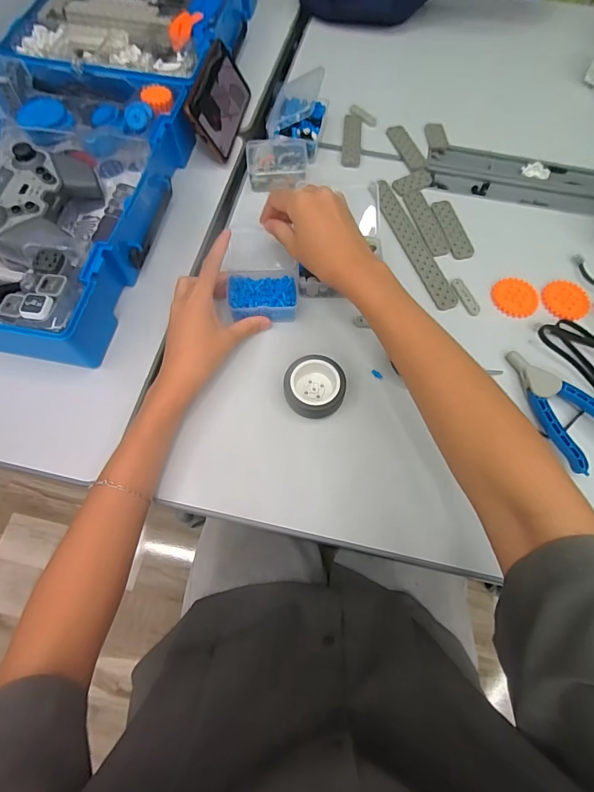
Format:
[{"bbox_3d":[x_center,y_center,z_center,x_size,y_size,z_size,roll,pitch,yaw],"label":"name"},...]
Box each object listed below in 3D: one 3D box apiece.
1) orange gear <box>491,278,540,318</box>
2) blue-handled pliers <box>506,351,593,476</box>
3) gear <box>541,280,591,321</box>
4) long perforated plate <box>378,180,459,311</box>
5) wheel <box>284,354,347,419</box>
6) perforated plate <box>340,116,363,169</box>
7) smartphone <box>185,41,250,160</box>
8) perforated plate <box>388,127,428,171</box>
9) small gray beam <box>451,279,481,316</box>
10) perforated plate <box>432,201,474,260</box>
[{"bbox_3d":[0.247,-0.112,0.448,0.051,0.004,0.049,0,67,-1],"label":"orange gear"},{"bbox_3d":[0.255,0.008,0.393,0.067,0.022,0.128,-29,71,-13],"label":"blue-handled pliers"},{"bbox_3d":[0.303,-0.109,0.447,0.048,0.004,0.051,0,67,-1],"label":"gear"},{"bbox_3d":[0.137,-0.185,0.476,0.027,0.004,0.192,-19,69,-9],"label":"long perforated plate"},{"bbox_3d":[0.017,-0.007,0.393,0.058,0.024,0.061,0,67,-1],"label":"wheel"},{"bbox_3d":[0.076,-0.352,0.544,0.026,0.004,0.102,6,67,1],"label":"perforated plate"},{"bbox_3d":[-0.099,-0.389,0.523,0.010,0.077,0.162,-6,61,31],"label":"smartphone"},{"bbox_3d":[0.148,-0.336,0.538,0.026,0.004,0.087,-17,68,-4],"label":"perforated plate"},{"bbox_3d":[0.190,-0.112,0.446,0.014,0.004,0.049,-21,69,-10],"label":"small gray beam"},{"bbox_3d":[0.190,-0.204,0.484,0.026,0.004,0.087,-12,68,-6],"label":"perforated plate"}]

